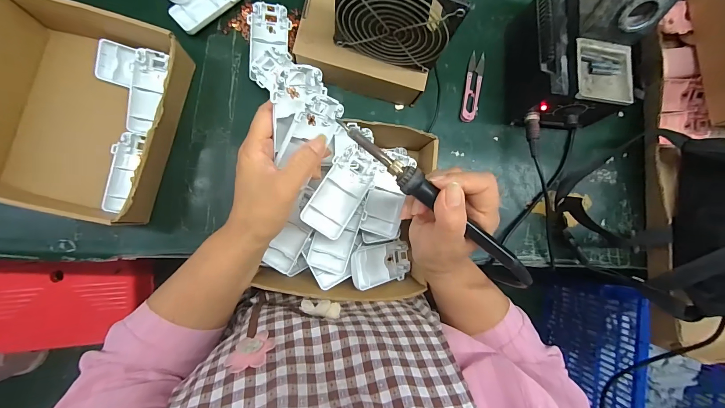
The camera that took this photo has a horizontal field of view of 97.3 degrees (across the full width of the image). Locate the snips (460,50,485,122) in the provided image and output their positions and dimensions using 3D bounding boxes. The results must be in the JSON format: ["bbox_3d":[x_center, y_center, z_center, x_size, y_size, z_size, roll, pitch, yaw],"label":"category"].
[{"bbox_3d":[0.157,-0.166,0.451,0.024,0.011,0.103,11,86,-7],"label":"snips"}]

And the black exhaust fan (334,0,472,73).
[{"bbox_3d":[0.033,-0.194,0.324,0.117,0.114,0.043,14,85,-7],"label":"black exhaust fan"}]

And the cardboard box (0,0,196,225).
[{"bbox_3d":[-0.314,-0.092,0.353,0.191,0.069,0.217,15,85,-7],"label":"cardboard box"}]

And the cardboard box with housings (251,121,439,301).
[{"bbox_3d":[-0.015,0.009,0.366,0.184,0.074,0.196,2,87,-8],"label":"cardboard box with housings"}]

